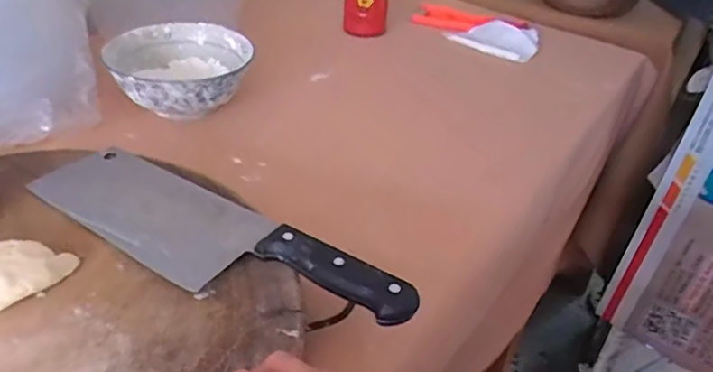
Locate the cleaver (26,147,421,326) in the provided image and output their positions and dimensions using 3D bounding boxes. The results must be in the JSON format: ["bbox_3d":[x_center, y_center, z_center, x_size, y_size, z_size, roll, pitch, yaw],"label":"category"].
[{"bbox_3d":[-0.102,0.035,0.405,0.289,0.018,0.079,24,39,27],"label":"cleaver"}]

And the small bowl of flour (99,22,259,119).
[{"bbox_3d":[-0.180,-0.120,0.631,0.138,0.054,0.144,-5,36,-13],"label":"small bowl of flour"}]

